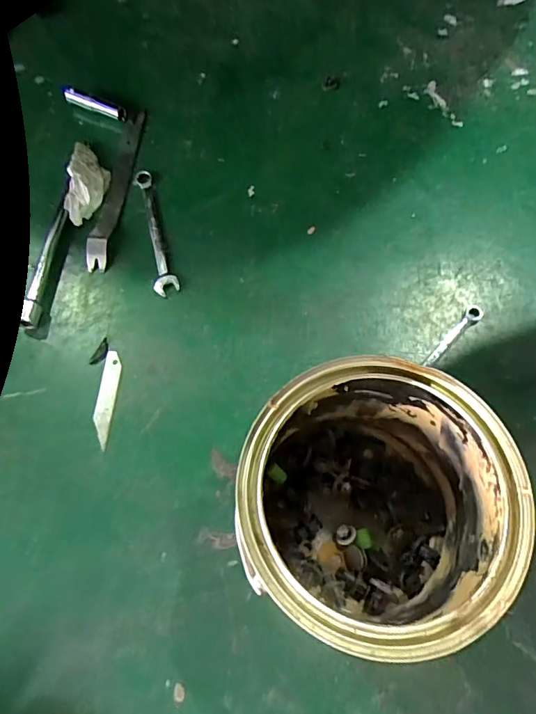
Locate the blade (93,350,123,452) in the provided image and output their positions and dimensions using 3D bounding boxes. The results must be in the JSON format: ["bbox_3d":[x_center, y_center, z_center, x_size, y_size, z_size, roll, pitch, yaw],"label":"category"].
[{"bbox_3d":[-0.155,0.039,0.438,0.019,0.004,0.093,2,68,3],"label":"blade"}]

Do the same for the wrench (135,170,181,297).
[{"bbox_3d":[-0.123,-0.140,0.501,0.024,0.009,0.161,-14,68,-3],"label":"wrench"}]

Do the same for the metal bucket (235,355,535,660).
[{"bbox_3d":[0.066,0.102,0.322,0.156,0.151,0.153,-1,68,2],"label":"metal bucket"}]

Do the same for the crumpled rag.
[{"bbox_3d":[-0.204,-0.195,0.515,0.040,0.028,0.096,4,68,4],"label":"crumpled rag"}]

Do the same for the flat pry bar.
[{"bbox_3d":[-0.175,-0.196,0.522,0.027,0.011,0.217,5,68,4],"label":"flat pry bar"}]

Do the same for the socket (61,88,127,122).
[{"bbox_3d":[-0.212,-0.308,0.559,0.084,0.018,0.015,23,70,11],"label":"socket"}]

